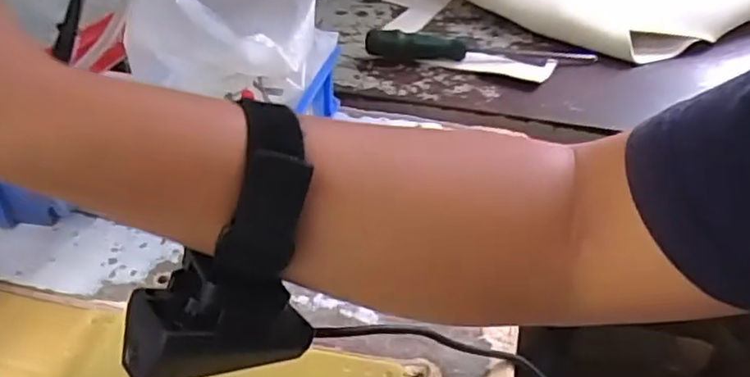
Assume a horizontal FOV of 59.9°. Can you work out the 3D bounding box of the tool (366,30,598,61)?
[{"bbox_3d":[0.120,-0.161,0.727,0.257,0.034,0.025,0,39,-2],"label":"tool"}]

